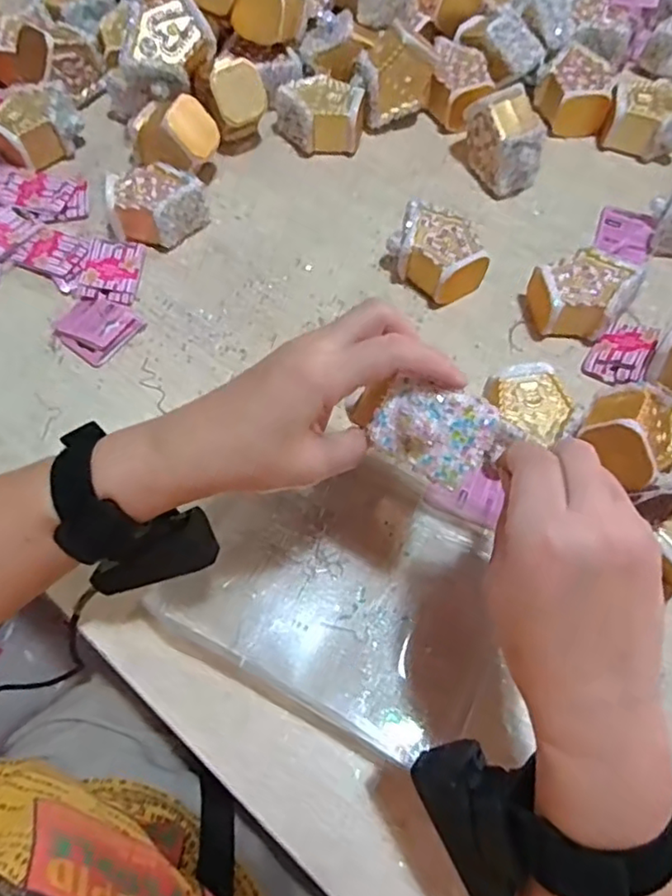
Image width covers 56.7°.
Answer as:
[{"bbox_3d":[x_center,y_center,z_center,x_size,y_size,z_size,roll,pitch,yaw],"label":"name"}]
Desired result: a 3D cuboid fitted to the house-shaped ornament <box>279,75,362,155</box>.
[{"bbox_3d":[-0.017,-0.324,0.610,0.084,0.051,0.055,3,65,2],"label":"house-shaped ornament"}]

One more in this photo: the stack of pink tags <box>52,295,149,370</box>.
[{"bbox_3d":[-0.203,-0.103,0.531,0.057,0.009,0.057,34,70,15],"label":"stack of pink tags"}]

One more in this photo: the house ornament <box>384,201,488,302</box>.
[{"bbox_3d":[0.087,-0.165,0.538,0.056,0.049,0.082,-41,71,-17],"label":"house ornament"}]

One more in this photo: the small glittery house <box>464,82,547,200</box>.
[{"bbox_3d":[0.158,-0.288,0.580,0.050,0.071,0.074,-26,68,-11],"label":"small glittery house"}]

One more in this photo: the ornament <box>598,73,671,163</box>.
[{"bbox_3d":[0.304,-0.316,0.608,0.084,0.051,0.062,26,68,12],"label":"ornament"}]

